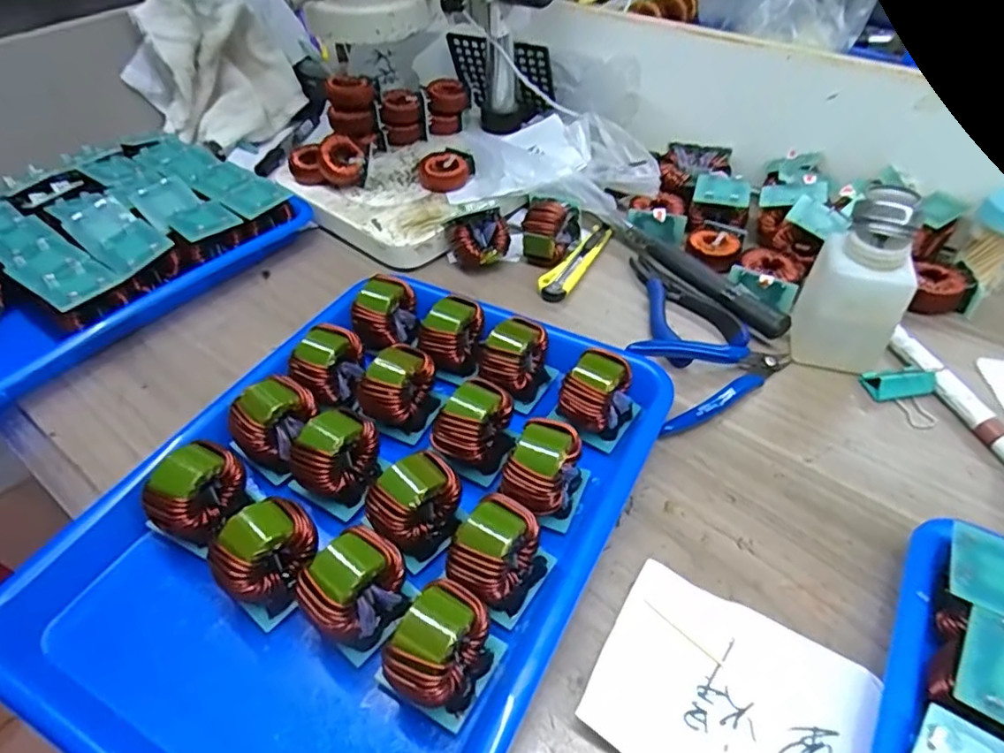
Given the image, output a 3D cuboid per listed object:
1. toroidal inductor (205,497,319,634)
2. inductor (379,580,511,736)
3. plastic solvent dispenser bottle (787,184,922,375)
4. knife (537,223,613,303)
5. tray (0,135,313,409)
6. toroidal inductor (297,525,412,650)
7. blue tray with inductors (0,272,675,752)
[{"bbox_3d":[-0.115,0.091,0.310,0.035,0.049,0.048,26,52,25],"label":"toroidal inductor"},{"bbox_3d":[-0.025,0.123,0.275,0.040,0.044,0.050,28,52,26],"label":"inductor"},{"bbox_3d":[0.234,-0.059,0.409,0.055,0.113,0.053,11,47,12],"label":"plastic solvent dispenser bottle"},{"bbox_3d":[0.065,-0.098,0.524,0.024,0.008,0.112,36,52,6],"label":"knife"},{"bbox_3d":[-0.355,-0.097,0.497,0.232,0.052,0.309,27,52,25],"label":"tray"},{"bbox_3d":[-0.069,0.103,0.296,0.037,0.044,0.047,31,54,28],"label":"toroidal inductor"},{"bbox_3d":[-0.070,0.065,0.340,0.243,0.052,0.320,20,49,20],"label":"blue tray with inductors"}]

